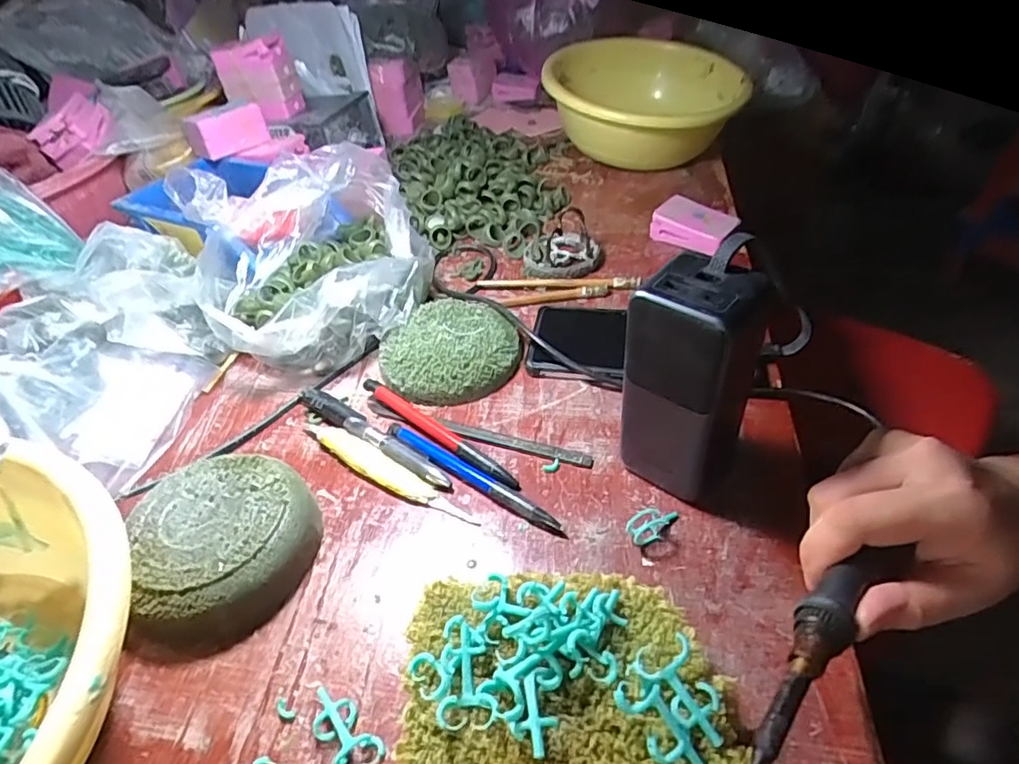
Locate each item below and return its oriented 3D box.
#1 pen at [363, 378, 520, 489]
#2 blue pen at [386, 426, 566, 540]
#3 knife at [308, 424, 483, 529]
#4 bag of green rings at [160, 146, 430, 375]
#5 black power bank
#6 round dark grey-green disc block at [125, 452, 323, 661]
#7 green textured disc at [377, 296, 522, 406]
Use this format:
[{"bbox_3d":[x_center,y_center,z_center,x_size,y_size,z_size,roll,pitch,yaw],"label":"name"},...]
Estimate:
[{"bbox_3d":[-0.049,0.032,0.394,0.142,0.012,0.011,29,52,32],"label":"pen"},{"bbox_3d":[-0.026,0.058,0.367,0.141,0.008,0.011,25,50,29],"label":"blue pen"},{"bbox_3d":[-0.082,0.056,0.377,0.141,0.009,0.018,26,50,30],"label":"knife"},{"bbox_3d":[-0.168,-0.109,0.498,0.190,0.105,0.205,-17,43,-13],"label":"bag of green rings"},{"bbox_3d":[0.097,0.006,0.317,0.061,0.135,0.043,25,50,29],"label":"black power bank"},{"bbox_3d":[-0.159,0.091,0.328,0.095,0.035,0.101,-3,42,2],"label":"round dark grey-green disc block"},{"bbox_3d":[-0.046,-0.025,0.452,0.099,0.022,0.101,-3,42,2],"label":"green textured disc"}]

